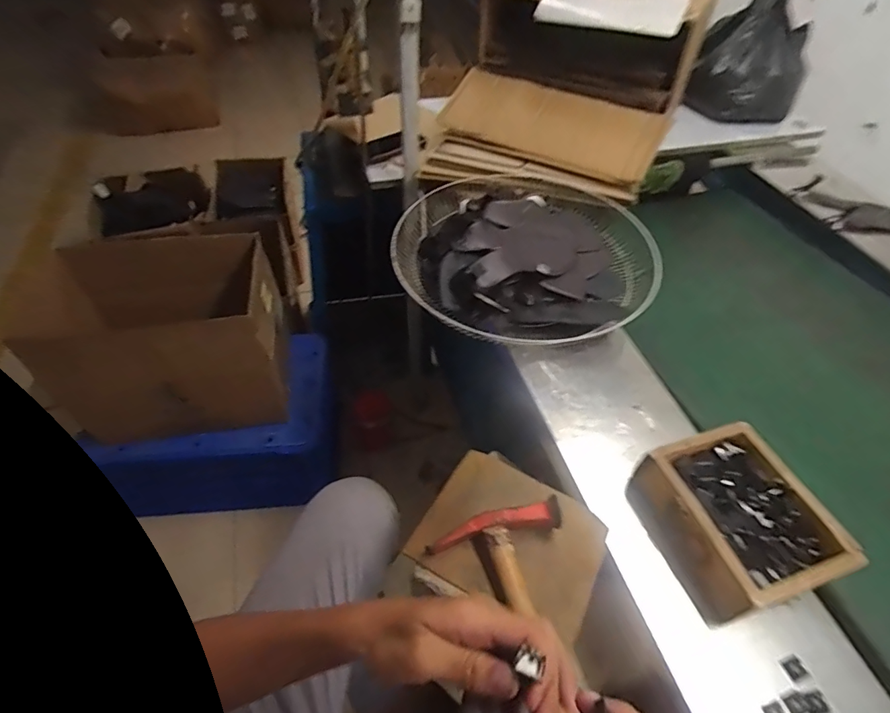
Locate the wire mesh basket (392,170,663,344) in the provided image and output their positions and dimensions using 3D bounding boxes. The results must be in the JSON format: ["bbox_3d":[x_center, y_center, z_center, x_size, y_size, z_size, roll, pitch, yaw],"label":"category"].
[{"bbox_3d":[0.140,-0.192,0.832,0.427,0.103,0.434,16,50,11],"label":"wire mesh basket"}]

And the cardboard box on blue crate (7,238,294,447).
[{"bbox_3d":[-0.645,-0.045,1.152,0.477,0.376,0.339,-7,49,-9],"label":"cardboard box on blue crate"}]

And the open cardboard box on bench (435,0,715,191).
[{"bbox_3d":[0.294,-0.646,1.056,0.463,0.274,0.476,20,51,14],"label":"open cardboard box on bench"}]

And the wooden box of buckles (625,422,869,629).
[{"bbox_3d":[0.334,0.186,0.555,0.165,0.076,0.180,-14,51,-15],"label":"wooden box of buckles"}]

